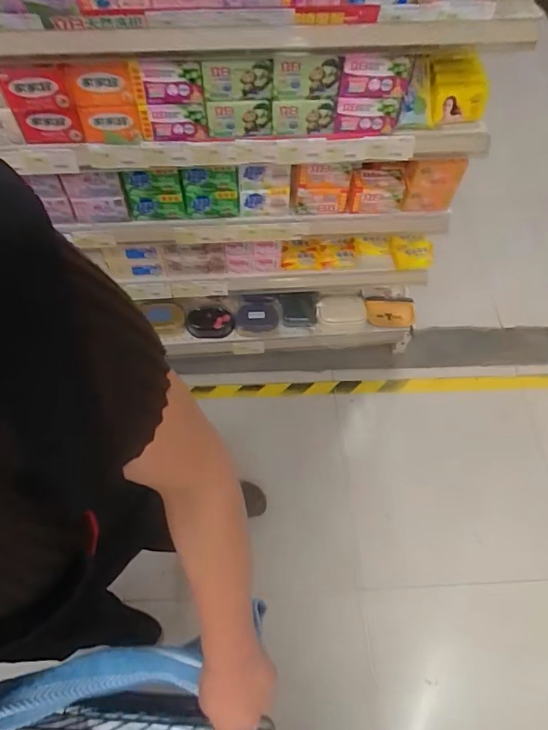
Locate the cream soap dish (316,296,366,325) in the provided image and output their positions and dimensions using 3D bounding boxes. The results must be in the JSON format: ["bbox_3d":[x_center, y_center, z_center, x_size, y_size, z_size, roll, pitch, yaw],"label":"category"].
[{"bbox_3d":[0.194,-0.165,1.417,0.147,0.038,0.090,-4,63,-4],"label":"cream soap dish"}]

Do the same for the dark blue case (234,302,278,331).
[{"bbox_3d":[-0.051,-0.139,1.421,0.125,0.029,0.089,-2,63,-3],"label":"dark blue case"}]

